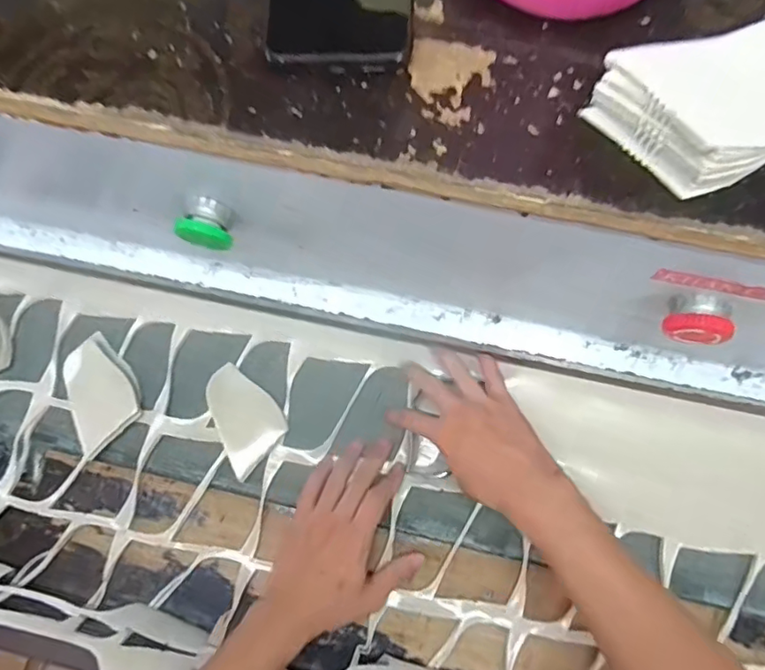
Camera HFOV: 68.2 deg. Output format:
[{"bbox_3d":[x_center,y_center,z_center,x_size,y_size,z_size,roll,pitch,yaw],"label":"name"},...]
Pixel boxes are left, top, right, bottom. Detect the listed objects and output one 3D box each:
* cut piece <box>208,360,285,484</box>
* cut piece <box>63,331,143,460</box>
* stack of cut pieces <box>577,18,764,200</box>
[{"bbox_3d":[-0.135,0.079,0.549,0.061,0.023,0.098,-29,78,-6],"label":"cut piece"},{"bbox_3d":[-0.278,0.052,0.562,0.064,0.018,0.117,-20,78,-5],"label":"cut piece"},{"bbox_3d":[0.161,-0.116,0.266,0.096,0.033,0.075,-32,74,-8],"label":"stack of cut pieces"}]

